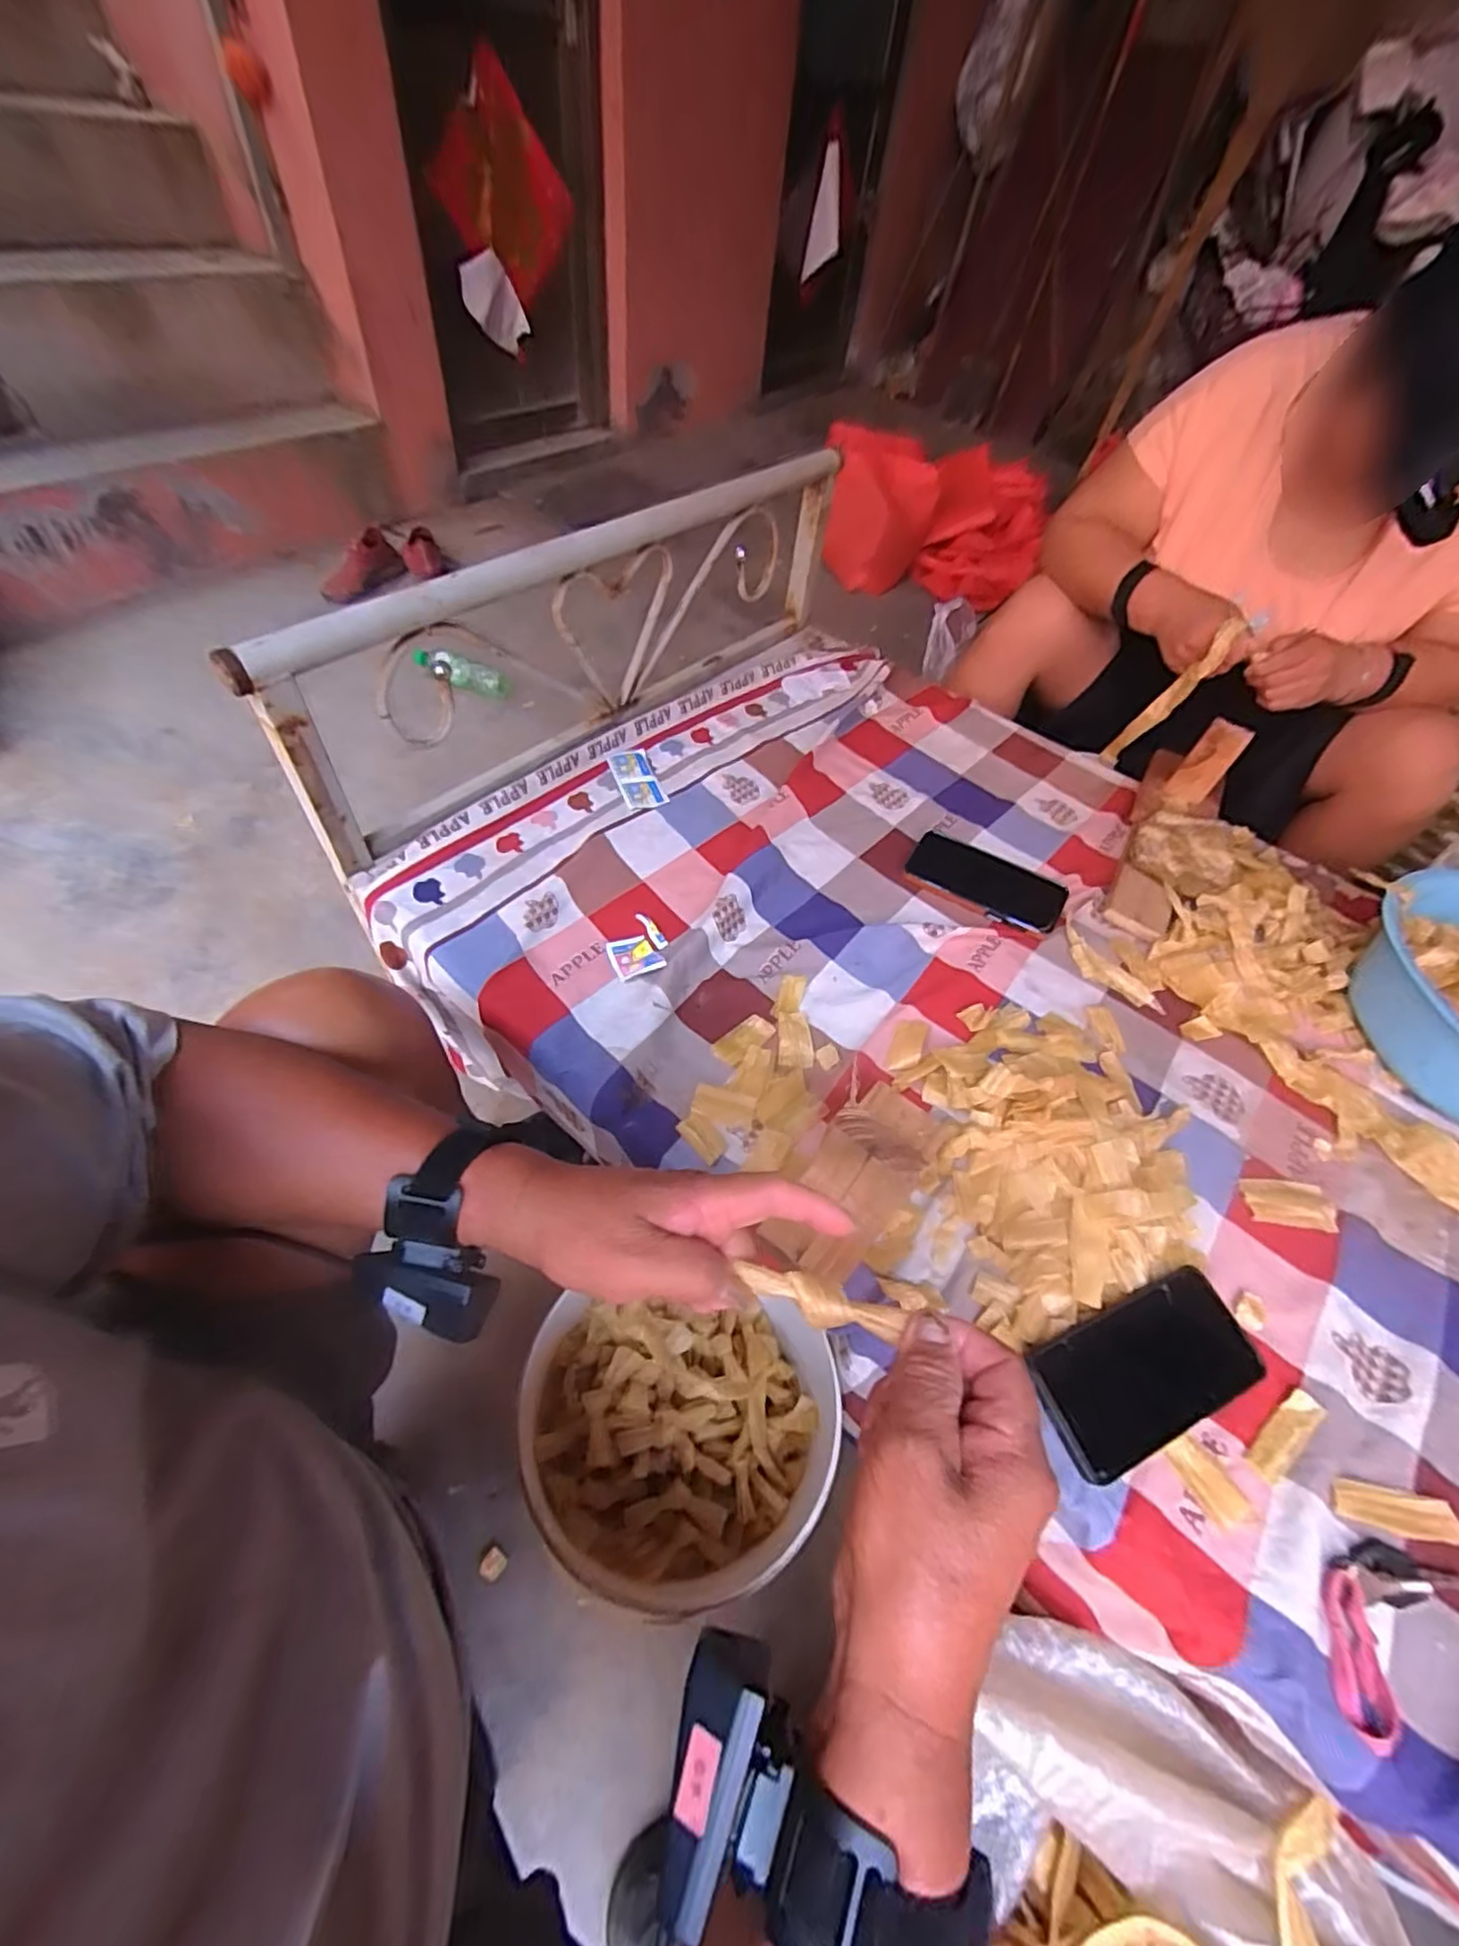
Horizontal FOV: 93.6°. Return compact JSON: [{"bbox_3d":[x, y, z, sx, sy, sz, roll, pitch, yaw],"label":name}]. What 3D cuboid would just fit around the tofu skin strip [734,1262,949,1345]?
[{"bbox_3d":[0.050,0.151,0.316,0.091,0.010,0.022,3,51,13],"label":"tofu skin strip"}]

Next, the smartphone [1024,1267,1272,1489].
[{"bbox_3d":[0.287,0.262,0.461,0.169,0.017,0.078,-16,55,-18],"label":"smartphone"}]

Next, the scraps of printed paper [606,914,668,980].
[{"bbox_3d":[-0.088,-0.026,0.650,0.055,0.010,0.069,-13,55,-16],"label":"scraps of printed paper"}]

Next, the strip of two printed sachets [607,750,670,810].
[{"bbox_3d":[-0.108,-0.226,0.796,0.048,0.009,0.094,-16,55,-18],"label":"strip of two printed sachets"}]

